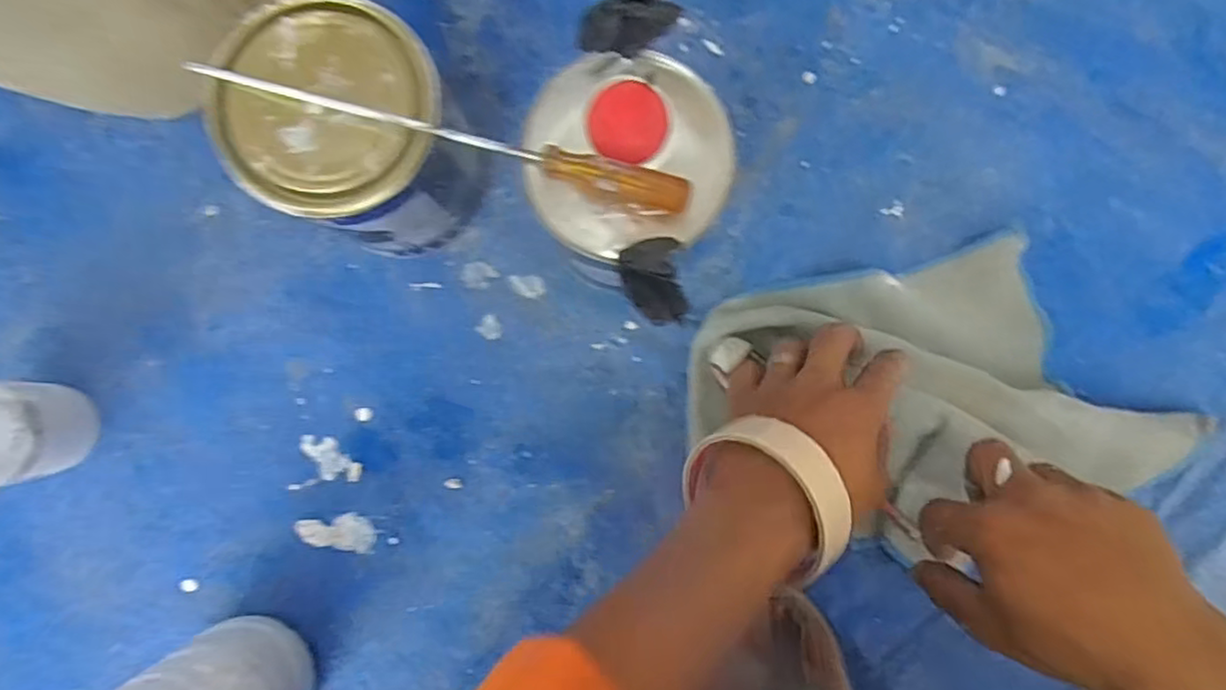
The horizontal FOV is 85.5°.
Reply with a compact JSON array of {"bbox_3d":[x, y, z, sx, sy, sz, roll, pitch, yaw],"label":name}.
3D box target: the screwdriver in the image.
[{"bbox_3d":[-0.083,-0.098,0.312,0.242,0.020,0.016,15,89,2],"label":"screwdriver"}]

